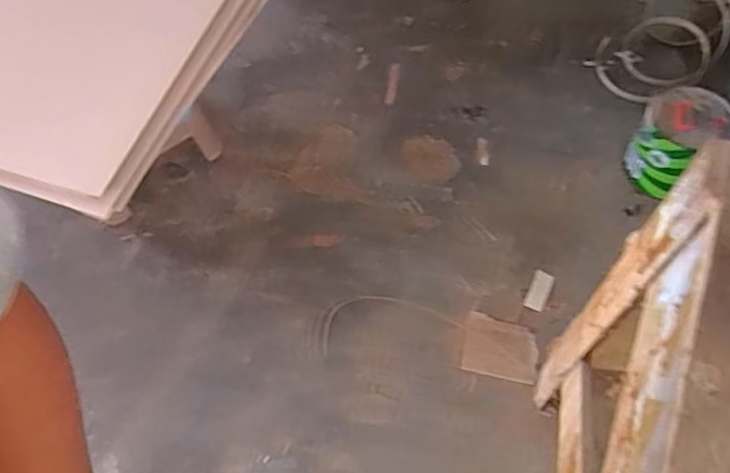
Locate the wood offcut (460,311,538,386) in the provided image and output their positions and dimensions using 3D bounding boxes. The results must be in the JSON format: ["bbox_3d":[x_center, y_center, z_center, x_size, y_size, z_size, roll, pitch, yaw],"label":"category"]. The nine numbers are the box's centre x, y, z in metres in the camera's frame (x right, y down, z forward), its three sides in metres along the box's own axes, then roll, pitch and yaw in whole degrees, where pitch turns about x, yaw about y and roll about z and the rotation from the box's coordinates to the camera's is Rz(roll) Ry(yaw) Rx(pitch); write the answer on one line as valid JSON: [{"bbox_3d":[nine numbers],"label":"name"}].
[{"bbox_3d":[0.300,0.244,1.350,0.159,0.010,0.135,11,61,7],"label":"wood offcut"}]

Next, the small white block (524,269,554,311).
[{"bbox_3d":[0.402,0.124,1.412,0.045,0.006,0.102,25,64,14],"label":"small white block"}]

